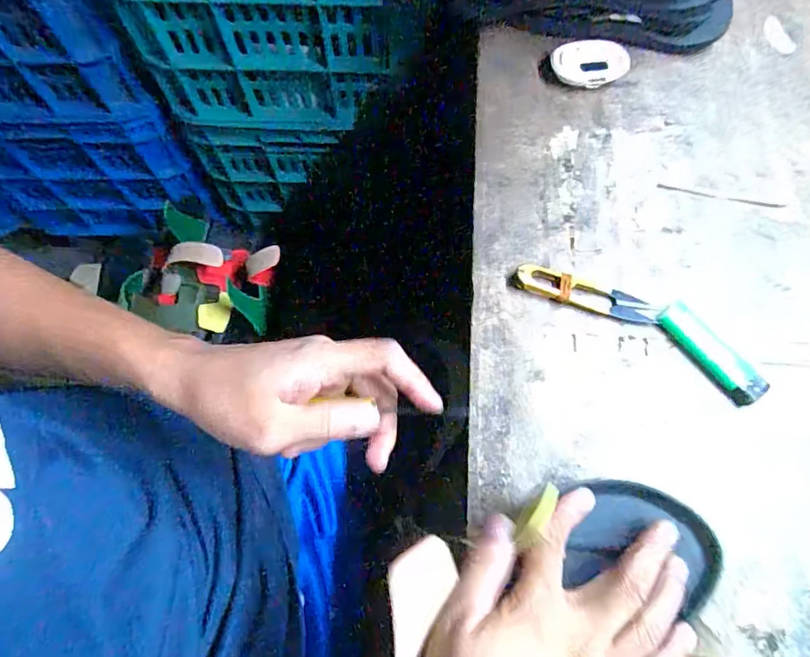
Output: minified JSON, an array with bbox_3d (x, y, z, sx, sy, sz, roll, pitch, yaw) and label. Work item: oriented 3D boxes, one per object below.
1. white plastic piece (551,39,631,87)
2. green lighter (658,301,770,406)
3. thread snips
[{"bbox_3d":[0.156,-0.221,0.420,0.065,0.015,0.037,-4,72,-1],"label":"white plastic piece"},{"bbox_3d":[0.212,0.016,0.346,0.022,0.012,0.079,-36,75,-10],"label":"green lighter"},{"bbox_3d":[0.130,-0.025,0.357,0.102,0.011,0.021,15,73,6],"label":"thread snips"}]

